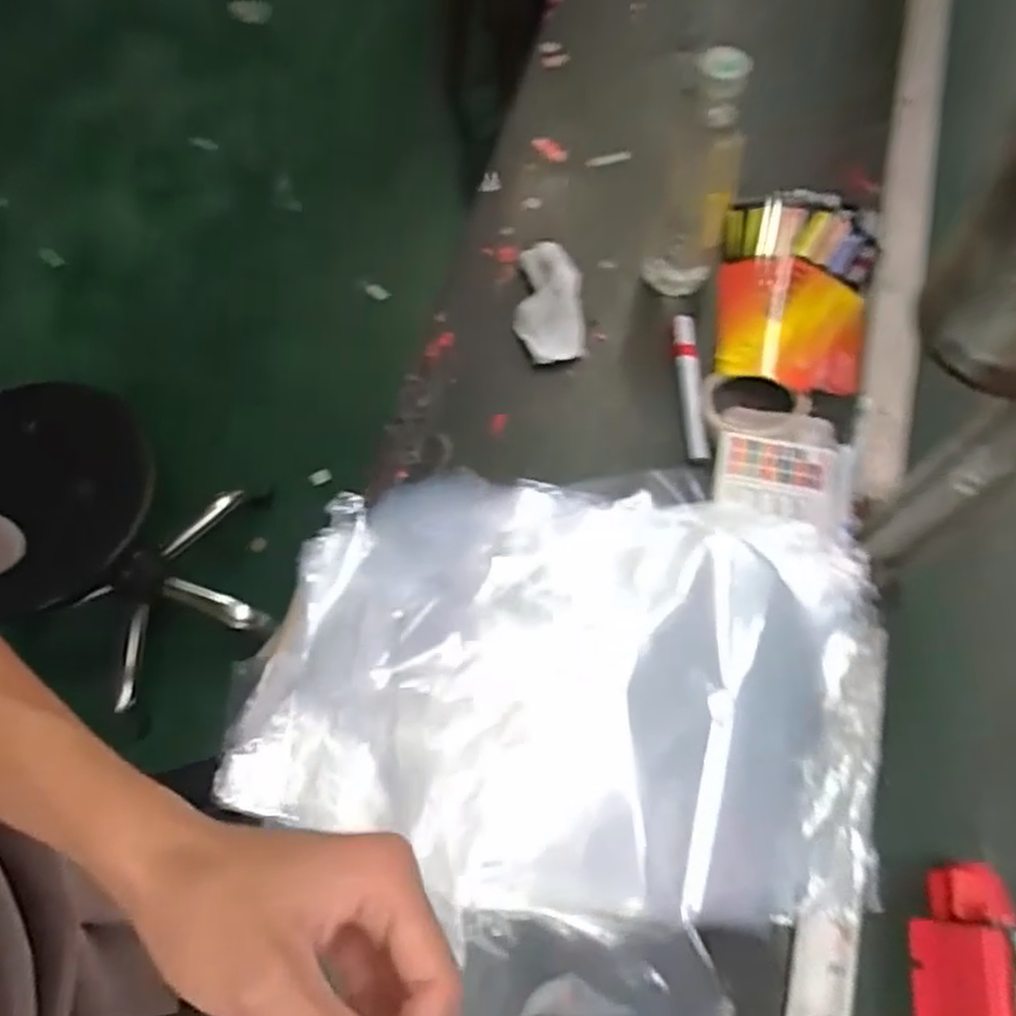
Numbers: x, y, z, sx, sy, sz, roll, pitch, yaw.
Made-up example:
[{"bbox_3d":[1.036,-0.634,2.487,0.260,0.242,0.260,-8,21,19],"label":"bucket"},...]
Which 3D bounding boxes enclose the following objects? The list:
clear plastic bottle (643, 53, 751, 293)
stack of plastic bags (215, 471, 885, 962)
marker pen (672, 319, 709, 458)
[{"bbox_3d":[0.153,-0.260,0.634,0.063,0.214,0.056,19,69,8],"label":"clear plastic bottle"},{"bbox_3d":[0.042,0.134,0.572,0.467,0.059,0.310,0,67,0],"label":"stack of plastic bags"},{"bbox_3d":[0.161,-0.108,0.683,0.017,0.016,0.143,-1,67,0],"label":"marker pen"}]

